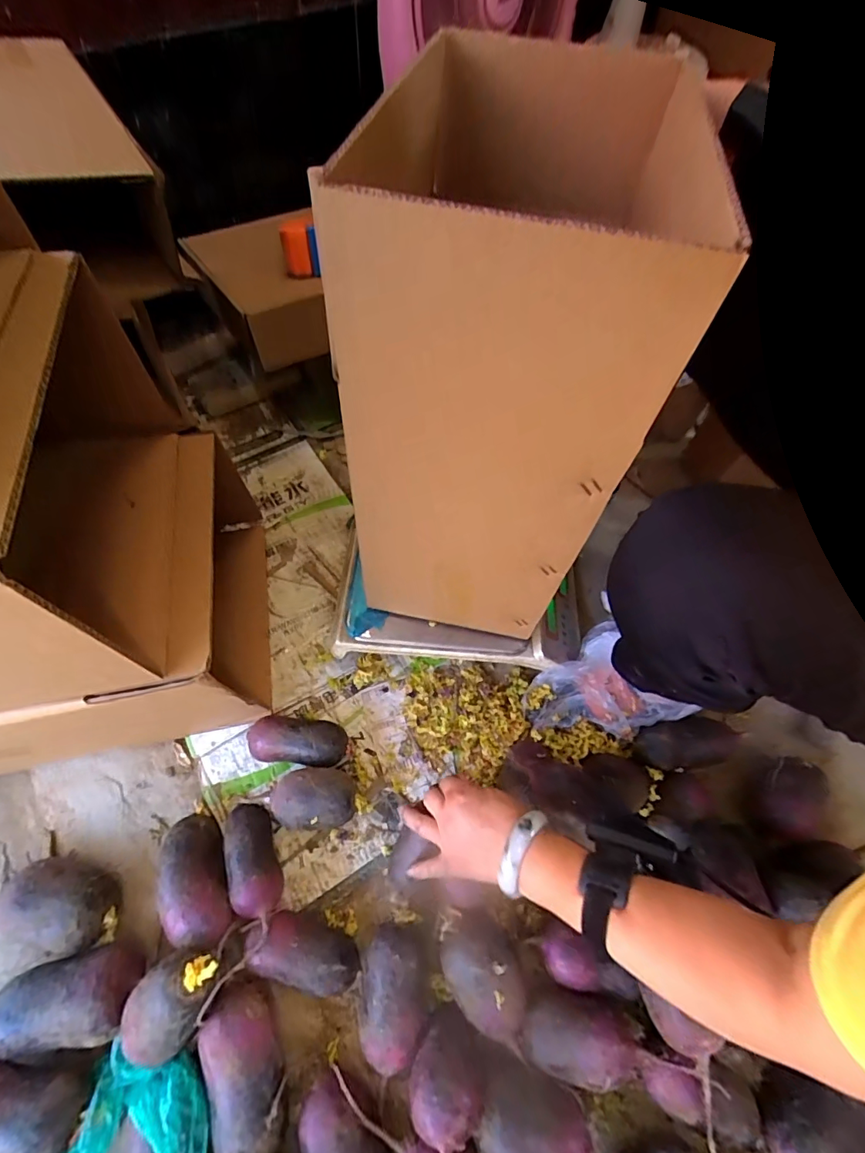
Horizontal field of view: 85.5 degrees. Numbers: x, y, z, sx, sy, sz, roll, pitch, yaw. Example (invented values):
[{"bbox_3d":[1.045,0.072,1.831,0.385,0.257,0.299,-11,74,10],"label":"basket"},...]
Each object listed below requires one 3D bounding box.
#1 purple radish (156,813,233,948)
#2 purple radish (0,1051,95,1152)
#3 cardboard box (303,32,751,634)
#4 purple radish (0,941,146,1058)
[{"bbox_3d":[-0.244,0.313,0.488,0.061,0.067,0.123,-20,64,-14],"label":"purple radish"},{"bbox_3d":[-0.357,0.457,0.403,0.114,0.056,0.067,2,60,-2],"label":"purple radish"},{"bbox_3d":[0.058,-0.204,0.443,0.186,0.365,0.347,10,60,3],"label":"cardboard box"},{"bbox_3d":[-0.339,0.396,0.440,0.126,0.056,0.071,-6,61,-7],"label":"purple radish"}]

